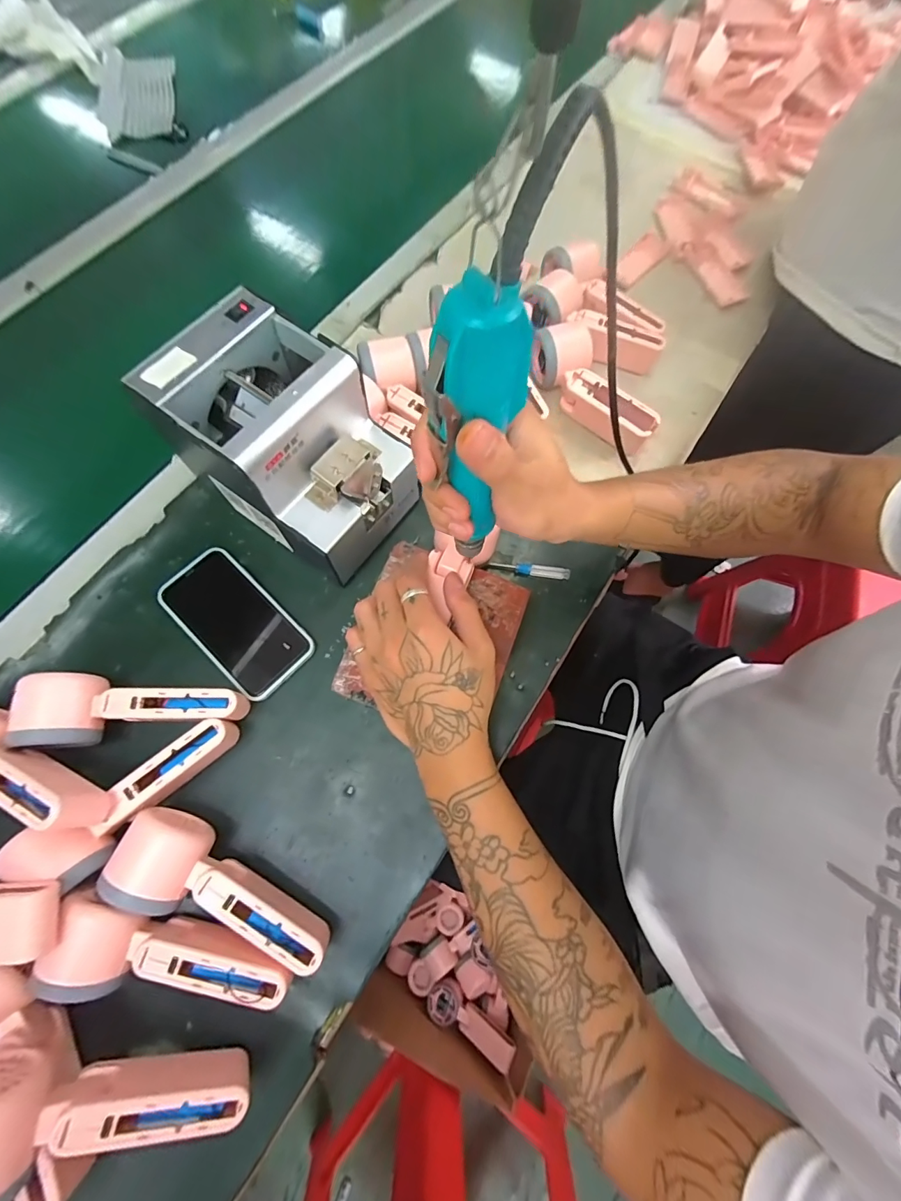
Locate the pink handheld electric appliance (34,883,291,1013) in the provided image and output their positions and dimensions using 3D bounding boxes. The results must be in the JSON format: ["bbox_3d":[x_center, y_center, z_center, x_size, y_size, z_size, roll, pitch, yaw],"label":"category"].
[{"bbox_3d":[-0.191,0.253,0.307,0.155,0.057,0.061,18,72,3],"label":"pink handheld electric appliance"}]

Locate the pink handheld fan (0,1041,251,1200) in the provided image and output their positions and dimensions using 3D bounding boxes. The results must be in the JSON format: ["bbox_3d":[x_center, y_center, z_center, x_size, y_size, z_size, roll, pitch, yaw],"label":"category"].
[{"bbox_3d":[-0.215,0.313,0.267,0.168,0.067,0.057,20,70,-27],"label":"pink handheld fan"}]

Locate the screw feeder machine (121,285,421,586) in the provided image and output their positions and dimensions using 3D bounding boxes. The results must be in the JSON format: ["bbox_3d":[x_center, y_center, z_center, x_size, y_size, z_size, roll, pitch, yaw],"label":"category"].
[{"bbox_3d":[-0.131,-0.131,0.389,0.172,0.150,0.124,39,74,10],"label":"screw feeder machine"}]

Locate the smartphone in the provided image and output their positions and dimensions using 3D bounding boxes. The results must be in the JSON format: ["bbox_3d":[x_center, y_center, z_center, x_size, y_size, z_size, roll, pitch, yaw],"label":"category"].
[{"bbox_3d":[-0.196,0.019,0.408,0.142,0.013,0.073,43,75,11],"label":"smartphone"}]

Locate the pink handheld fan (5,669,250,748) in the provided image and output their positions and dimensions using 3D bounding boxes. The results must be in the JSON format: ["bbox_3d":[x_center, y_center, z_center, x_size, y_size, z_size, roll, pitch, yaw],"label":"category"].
[{"bbox_3d":[-0.254,0.090,0.359,0.153,0.057,0.057,3,72,-2],"label":"pink handheld fan"}]

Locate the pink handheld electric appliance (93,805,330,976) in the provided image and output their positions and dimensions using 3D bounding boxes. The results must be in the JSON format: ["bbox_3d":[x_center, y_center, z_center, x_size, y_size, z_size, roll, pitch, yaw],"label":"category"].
[{"bbox_3d":[-0.163,0.213,0.322,0.163,0.057,0.054,26,73,6],"label":"pink handheld electric appliance"}]

